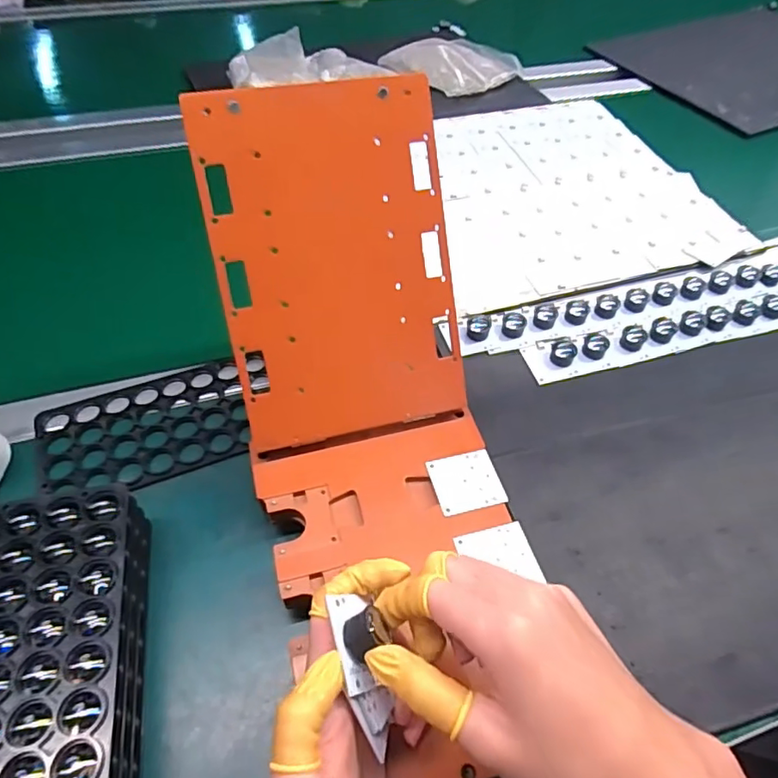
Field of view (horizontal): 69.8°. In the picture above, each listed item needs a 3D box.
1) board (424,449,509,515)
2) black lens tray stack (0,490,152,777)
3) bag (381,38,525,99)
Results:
[{"bbox_3d":[0.055,0.066,0.399,0.048,0.004,0.044,-10,52,-10],"label":"board"},{"bbox_3d":[-0.196,0.160,0.310,0.097,0.057,0.195,-10,52,-10],"label":"black lens tray stack"},{"bbox_3d":[0.096,-0.520,0.882,0.177,0.029,0.177,-31,58,-24],"label":"bag"}]

